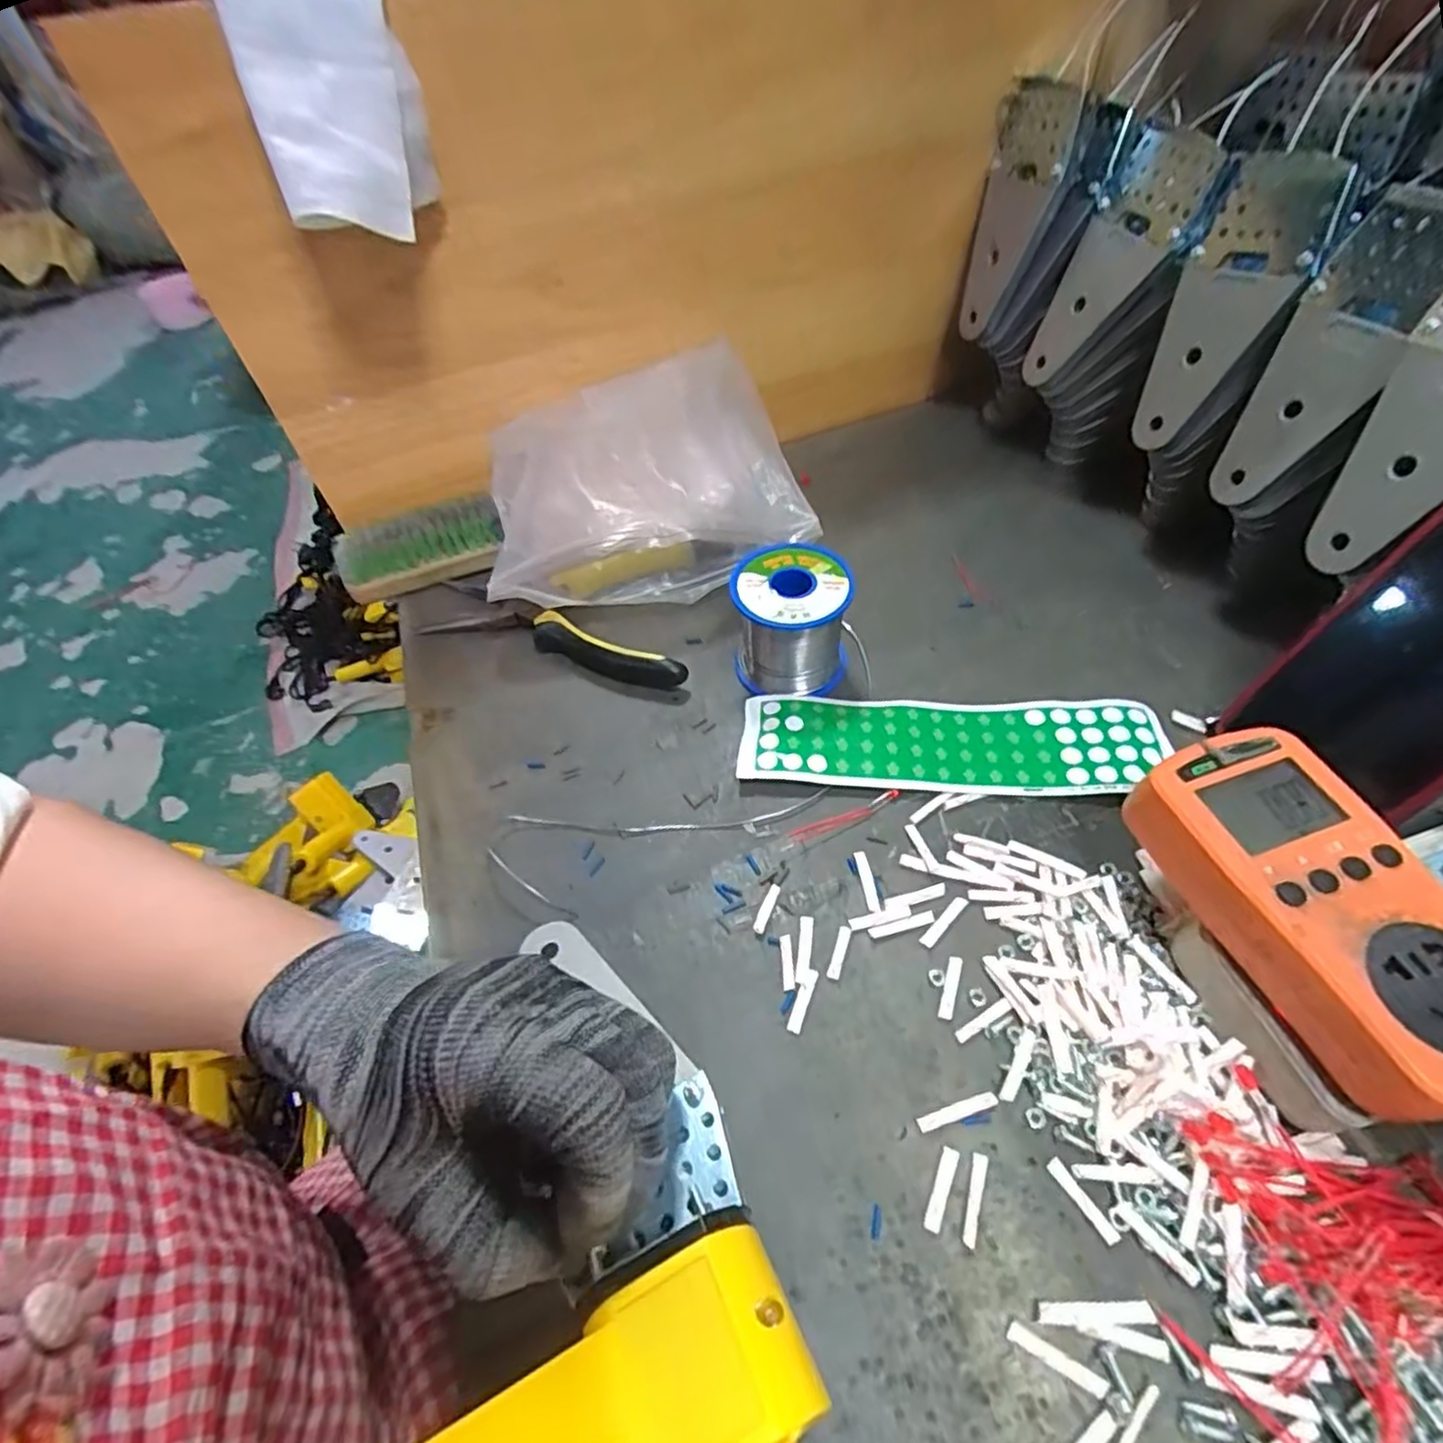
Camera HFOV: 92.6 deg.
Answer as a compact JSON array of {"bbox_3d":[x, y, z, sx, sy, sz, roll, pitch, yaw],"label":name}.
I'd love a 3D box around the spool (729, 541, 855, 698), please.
[{"bbox_3d":[0.039,-0.056,0.393,0.063,0.065,0.060,0,51,6],"label":"spool"}]

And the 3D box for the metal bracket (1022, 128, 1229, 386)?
[{"bbox_3d":[0.239,-0.279,0.428,0.019,0.135,0.067,5,45,-28],"label":"metal bracket"}]

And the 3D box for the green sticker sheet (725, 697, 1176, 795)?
[{"bbox_3d":[0.120,0.011,0.370,0.216,0.007,0.059,2,50,7],"label":"green sticker sheet"}]

